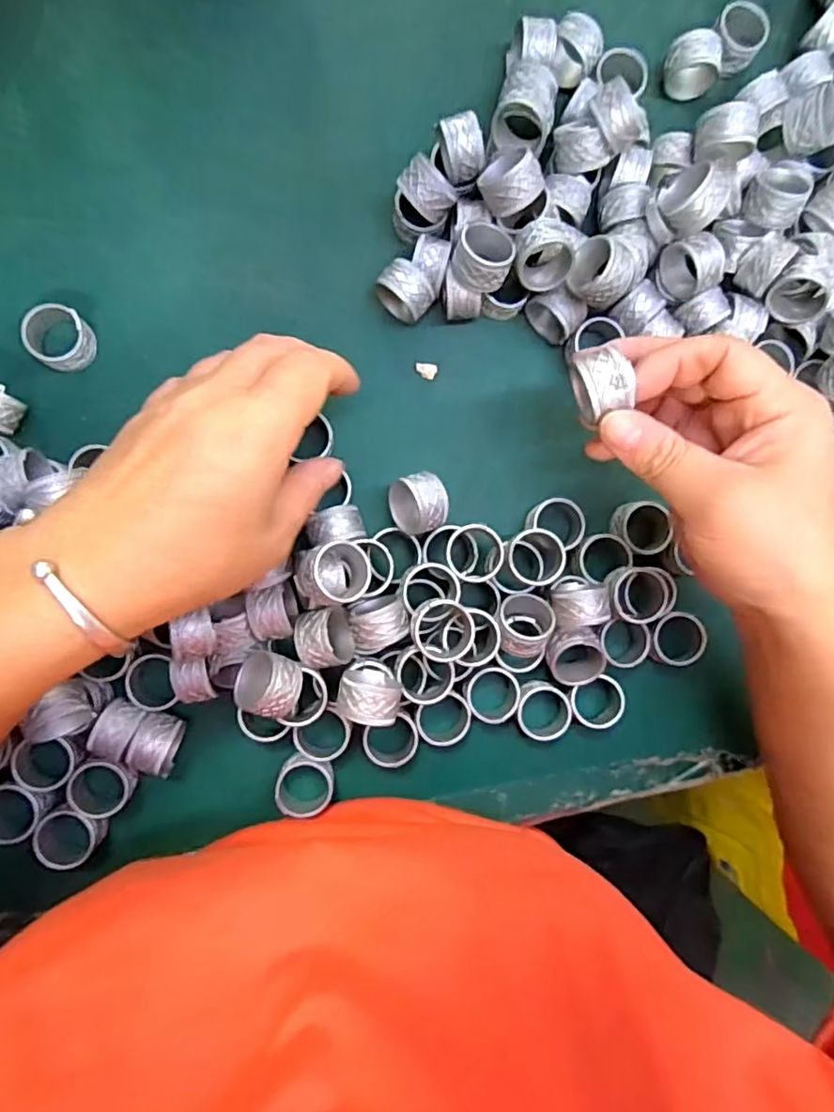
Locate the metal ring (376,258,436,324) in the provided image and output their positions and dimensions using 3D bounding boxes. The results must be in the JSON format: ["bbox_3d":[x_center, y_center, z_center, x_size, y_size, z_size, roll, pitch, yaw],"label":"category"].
[{"bbox_3d":[-0.006,-0.131,0.304,0.026,0.025,0.018,40,86,-4],"label":"metal ring"}]

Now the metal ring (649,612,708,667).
[{"bbox_3d":[0.134,0.043,0.316,0.027,0.013,0.027,0,90,-6],"label":"metal ring"}]

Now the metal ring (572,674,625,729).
[{"bbox_3d":[0.091,0.075,0.312,0.027,0.018,0.024,-28,93,-5],"label":"metal ring"}]

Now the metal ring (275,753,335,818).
[{"bbox_3d":[-0.055,0.112,0.299,0.027,0.015,0.030,-8,91,-6],"label":"metal ring"}]

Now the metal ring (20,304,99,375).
[{"bbox_3d":[-0.170,-0.103,0.291,0.027,0.020,0.027,0,90,-6],"label":"metal ring"}]

